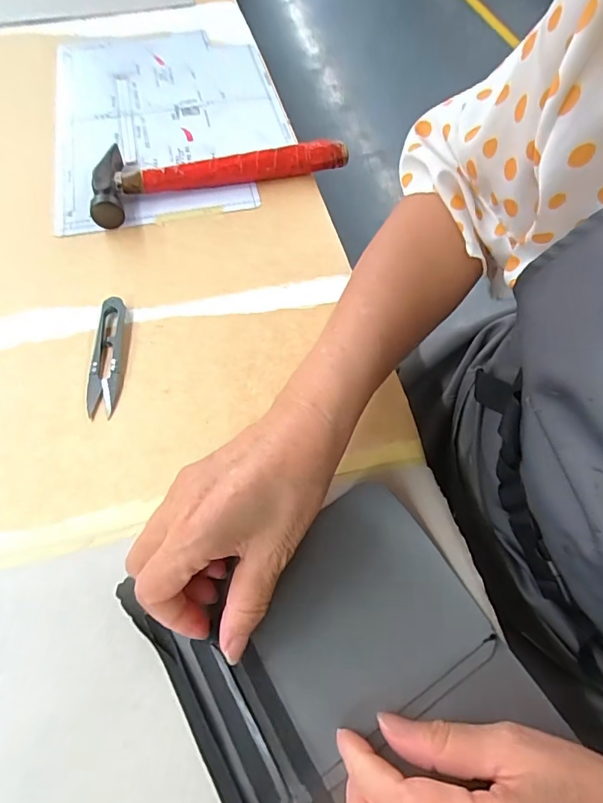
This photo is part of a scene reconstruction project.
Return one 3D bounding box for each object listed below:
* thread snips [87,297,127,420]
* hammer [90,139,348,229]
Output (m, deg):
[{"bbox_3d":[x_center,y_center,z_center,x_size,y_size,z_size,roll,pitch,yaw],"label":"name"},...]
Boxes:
[{"bbox_3d":[-0.146,-0.036,0.358,0.025,0.011,0.100,-2,59,-2],"label":"thread snips"},{"bbox_3d":[-0.083,-0.234,0.467,0.245,0.025,0.091,-17,61,-11],"label":"hammer"}]

